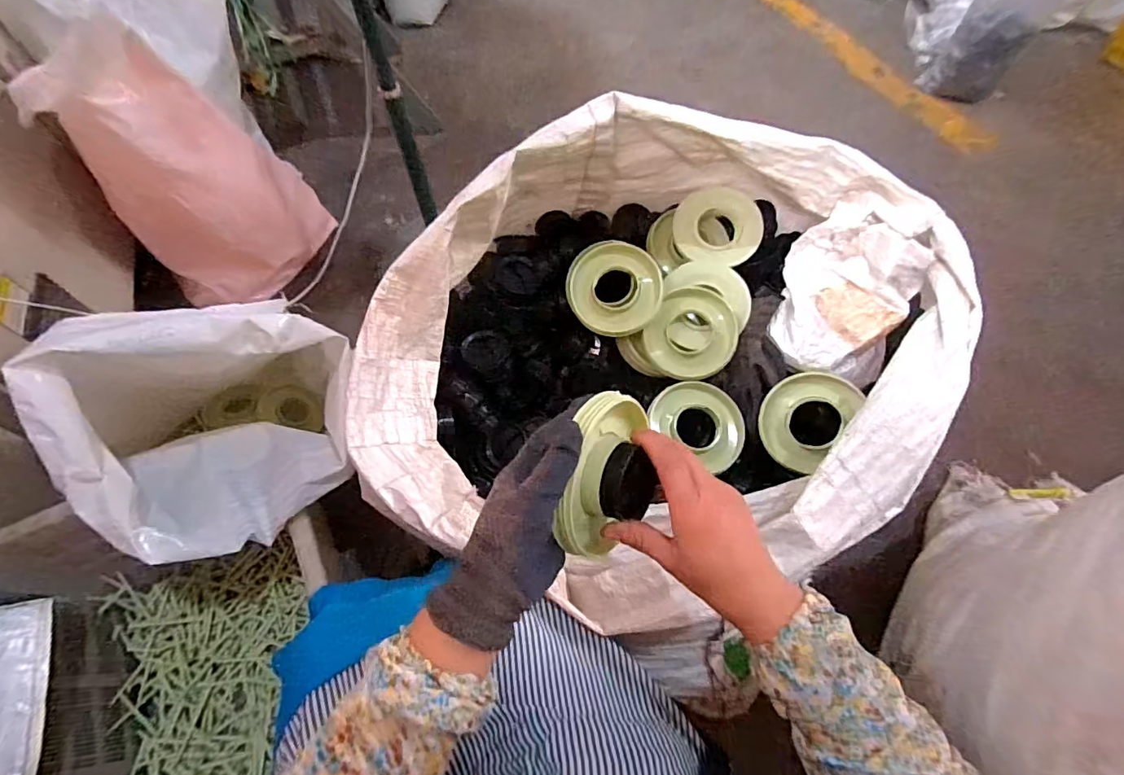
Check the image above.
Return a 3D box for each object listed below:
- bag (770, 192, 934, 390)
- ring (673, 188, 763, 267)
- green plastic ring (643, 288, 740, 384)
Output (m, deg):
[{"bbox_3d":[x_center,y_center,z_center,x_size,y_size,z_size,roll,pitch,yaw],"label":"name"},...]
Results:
[{"bbox_3d":[0.373,-0.117,0.667,0.167,0.135,0.194,23,63,15],"label":"bag"},{"bbox_3d":[0.234,-0.244,0.763,0.127,0.025,0.113,13,92,12],"label":"ring"},{"bbox_3d":[0.186,-0.075,0.725,0.130,0.029,0.130,0,92,8],"label":"green plastic ring"}]

